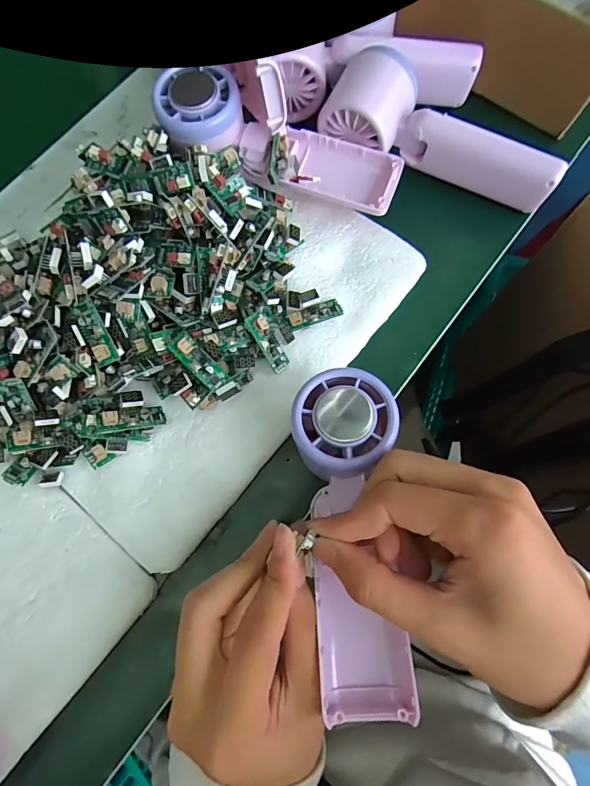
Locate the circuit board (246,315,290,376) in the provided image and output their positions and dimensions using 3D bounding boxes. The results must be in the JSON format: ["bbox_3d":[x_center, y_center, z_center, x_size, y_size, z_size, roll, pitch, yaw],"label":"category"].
[{"bbox_3d":[-0.017,-0.031,0.258,0.013,0.008,0.039,-33,109,-8],"label":"circuit board"}]

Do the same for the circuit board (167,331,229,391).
[{"bbox_3d":[-0.057,-0.018,0.242,0.014,0.008,0.037,-45,105,-10],"label":"circuit board"}]

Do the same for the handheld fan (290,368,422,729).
[{"bbox_3d":[0.031,0.070,0.208,0.050,0.025,0.163,-5,81,-1],"label":"handheld fan"}]

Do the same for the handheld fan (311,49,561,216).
[{"bbox_3d":[0.102,-0.181,0.286,0.164,0.043,0.054,22,77,6],"label":"handheld fan"}]

